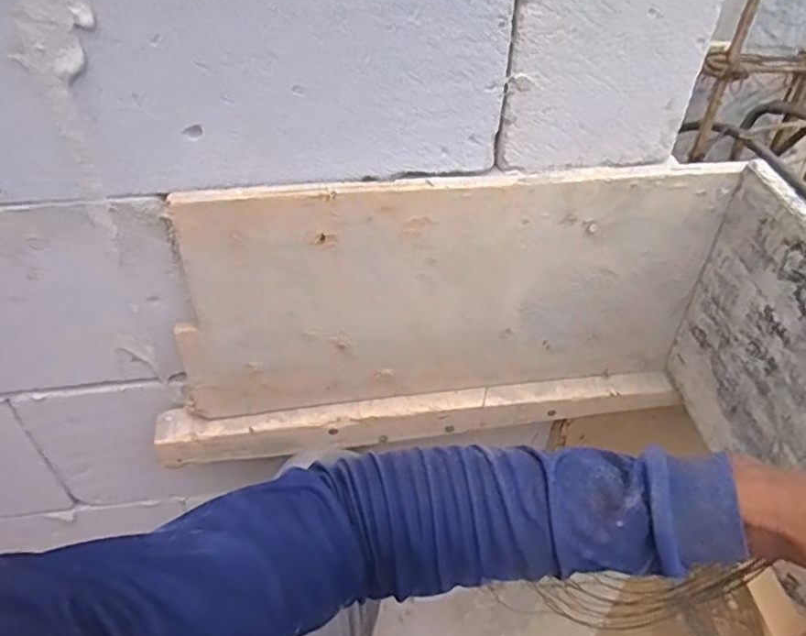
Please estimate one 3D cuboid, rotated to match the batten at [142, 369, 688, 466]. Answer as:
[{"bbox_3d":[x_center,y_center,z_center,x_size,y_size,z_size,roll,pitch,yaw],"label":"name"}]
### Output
[{"bbox_3d":[0.020,0.102,0.638,0.509,0.046,0.037,-4,45,-5],"label":"batten"}]

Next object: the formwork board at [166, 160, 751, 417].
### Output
[{"bbox_3d":[0.039,-0.021,0.547,0.445,0.229,0.020,-6,45,-6],"label":"formwork board"}]

